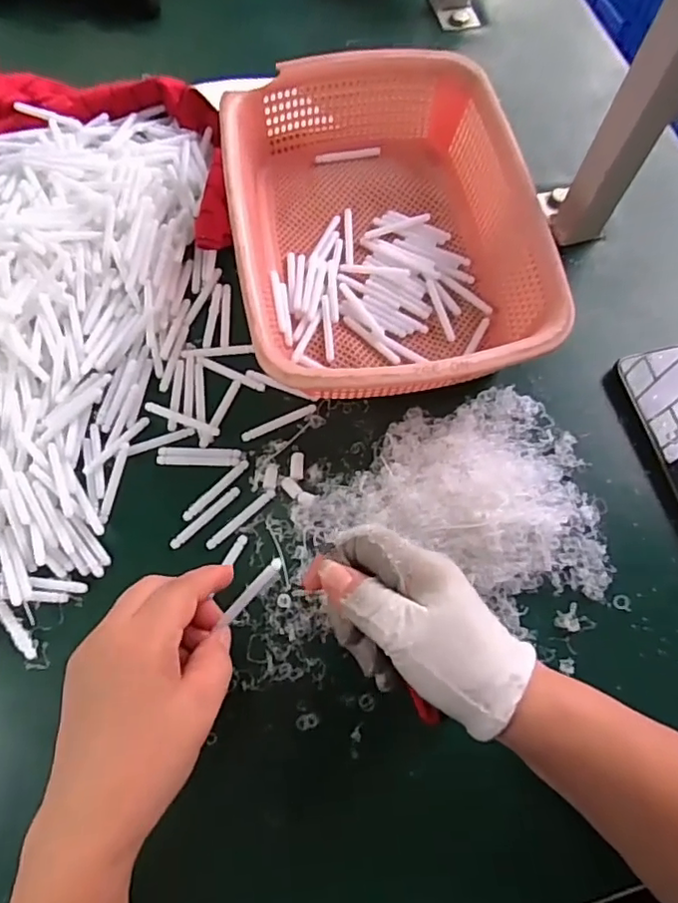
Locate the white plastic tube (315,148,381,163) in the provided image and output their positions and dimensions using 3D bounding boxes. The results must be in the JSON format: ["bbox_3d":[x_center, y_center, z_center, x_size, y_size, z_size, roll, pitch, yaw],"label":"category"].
[{"bbox_3d":[0.008,-0.265,0.517,0.058,0.006,0.008,-7,69,-5],"label":"white plastic tube"}]

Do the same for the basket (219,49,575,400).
[{"bbox_3d":[0.031,-0.171,0.446,0.217,0.069,0.292,-9,69,-5],"label":"basket"}]

